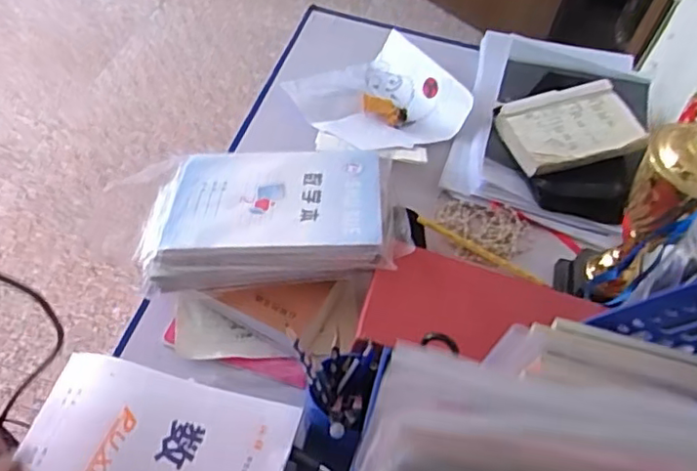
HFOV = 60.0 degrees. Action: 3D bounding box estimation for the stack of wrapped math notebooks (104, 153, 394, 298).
[{"bbox_3d":[-0.086,-0.028,0.625,0.260,0.044,0.175,0,55,-6],"label":"stack of wrapped math notebooks"}]

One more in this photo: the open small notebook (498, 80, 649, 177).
[{"bbox_3d":[0.274,-0.136,0.747,0.155,0.027,0.112,-8,53,-7],"label":"open small notebook"}]

